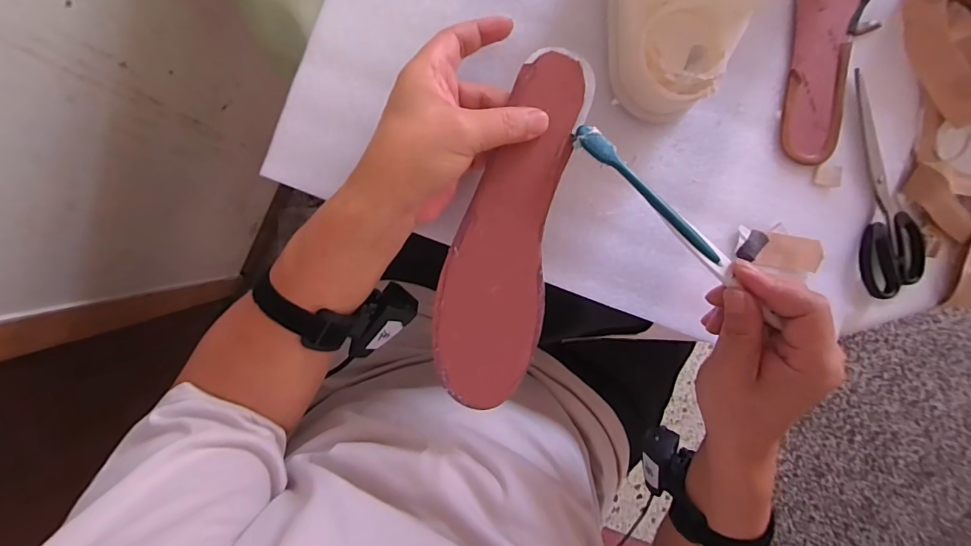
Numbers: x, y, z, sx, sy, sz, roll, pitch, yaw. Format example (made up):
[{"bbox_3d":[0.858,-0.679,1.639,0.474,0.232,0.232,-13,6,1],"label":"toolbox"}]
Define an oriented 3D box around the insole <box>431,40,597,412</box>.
[{"bbox_3d":[0.017,-0.026,0.309,0.071,0.015,0.243,14,98,-8],"label":"insole"}]

